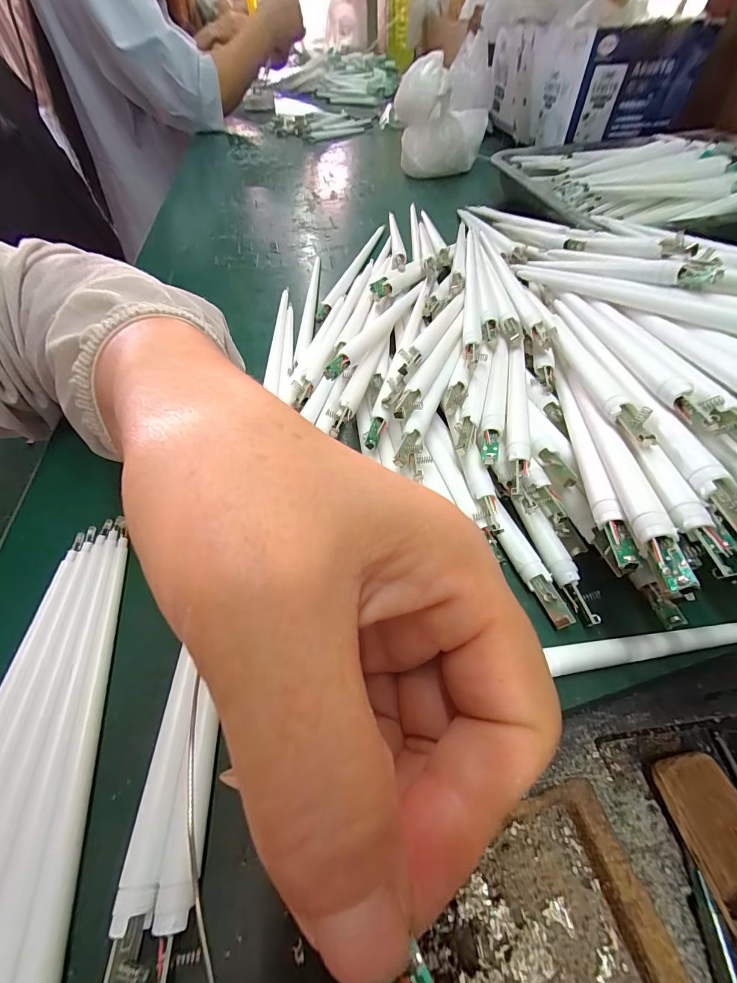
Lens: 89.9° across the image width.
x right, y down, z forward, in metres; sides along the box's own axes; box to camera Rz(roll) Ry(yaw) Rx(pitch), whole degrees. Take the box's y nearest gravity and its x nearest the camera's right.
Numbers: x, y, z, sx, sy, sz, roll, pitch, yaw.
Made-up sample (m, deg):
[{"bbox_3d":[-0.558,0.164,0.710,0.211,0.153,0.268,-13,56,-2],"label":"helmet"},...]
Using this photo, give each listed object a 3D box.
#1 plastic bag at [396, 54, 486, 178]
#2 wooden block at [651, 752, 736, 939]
[{"bbox_3d":[0.099,-0.514,0.510,0.127,0.106,0.127,9,56,8],"label":"plastic bag"},{"bbox_3d":[0.107,0.105,0.108,0.025,0.011,0.045,-9,55,-5],"label":"wooden block"}]

